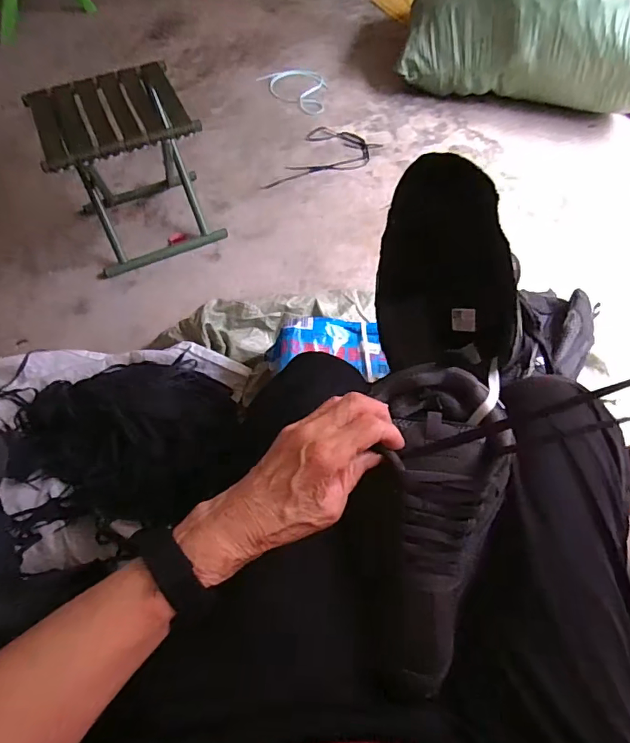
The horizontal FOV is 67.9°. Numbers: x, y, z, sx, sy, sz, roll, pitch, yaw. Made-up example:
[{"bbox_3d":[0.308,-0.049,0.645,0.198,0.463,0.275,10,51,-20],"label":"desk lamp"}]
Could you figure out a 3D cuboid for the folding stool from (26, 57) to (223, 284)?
[{"bbox_3d":[-0.416,-0.459,1.064,0.283,0.307,0.274,-24,62,-13],"label":"folding stool"}]

